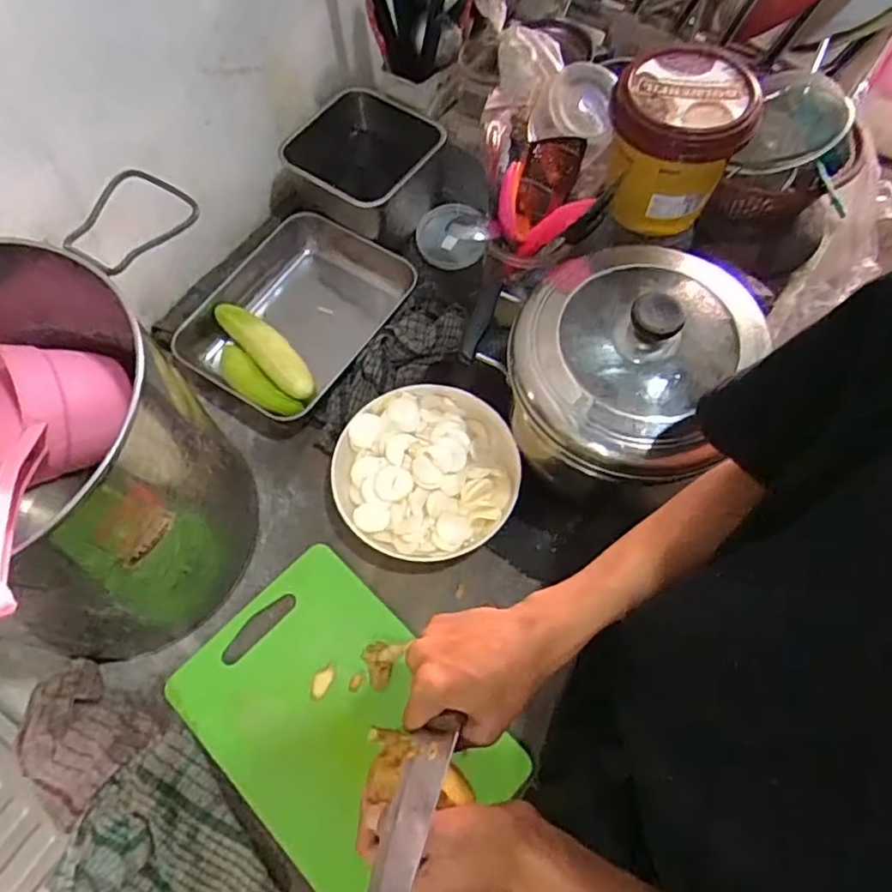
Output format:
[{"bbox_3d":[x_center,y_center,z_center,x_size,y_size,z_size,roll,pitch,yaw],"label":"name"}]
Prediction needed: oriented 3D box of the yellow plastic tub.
[{"bbox_3d":[0.213,-0.284,0.613,0.122,0.125,0.110,13,66,7],"label":"yellow plastic tub"}]

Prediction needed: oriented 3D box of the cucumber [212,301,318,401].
[{"bbox_3d":[-0.199,-0.110,0.725,0.042,0.035,0.146,-40,71,-16],"label":"cucumber"}]

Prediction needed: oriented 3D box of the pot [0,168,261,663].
[{"bbox_3d":[-0.332,0.006,0.537,0.267,0.238,0.279,-1,65,1],"label":"pot"}]

